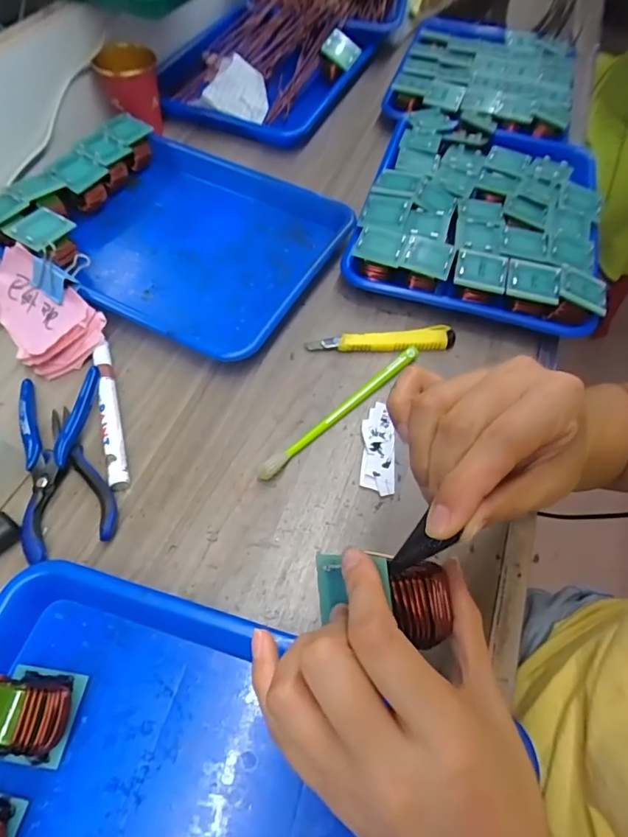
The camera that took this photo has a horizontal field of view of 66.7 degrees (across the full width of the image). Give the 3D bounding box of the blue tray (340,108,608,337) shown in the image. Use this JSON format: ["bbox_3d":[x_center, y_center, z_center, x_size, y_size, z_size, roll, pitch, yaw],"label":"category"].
[{"bbox_3d":[0.182,-0.233,0.524,0.239,0.048,0.325,15,59,6],"label":"blue tray"}]

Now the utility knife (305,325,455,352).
[{"bbox_3d":[0.064,-0.071,0.448,0.138,0.015,0.023,-5,59,-6],"label":"utility knife"}]

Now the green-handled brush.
[{"bbox_3d":[0.026,-0.009,0.403,0.184,0.014,0.013,-39,68,-24],"label":"green-handled brush"}]

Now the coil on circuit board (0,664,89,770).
[{"bbox_3d":[-0.159,0.164,0.264,0.046,0.047,0.046,8,58,2],"label":"coil on circuit board"}]

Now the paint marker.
[{"bbox_3d":[-0.167,-0.006,0.392,0.015,0.015,0.138,-15,60,-12],"label":"paint marker"}]

